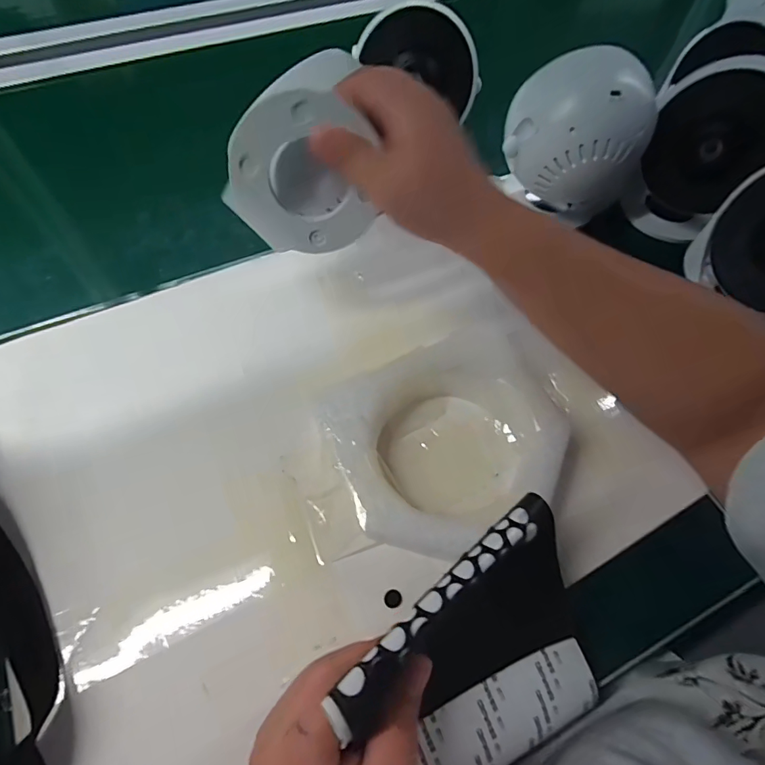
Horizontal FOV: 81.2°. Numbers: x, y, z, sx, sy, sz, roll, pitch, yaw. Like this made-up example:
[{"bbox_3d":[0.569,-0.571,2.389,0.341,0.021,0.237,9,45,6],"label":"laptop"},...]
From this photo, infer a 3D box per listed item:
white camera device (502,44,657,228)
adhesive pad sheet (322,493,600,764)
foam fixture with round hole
[{"bbox_3d":[0.167,-0.209,0.393,0.097,0.127,0.099,1,60,-2],"label":"white camera device"},{"bbox_3d":[0.047,0.144,0.216,0.132,0.128,0.025,-25,21,-28],"label":"adhesive pad sheet"},{"bbox_3d":[0.050,0.034,0.301,0.162,0.040,0.134,-22,63,-14],"label":"foam fixture with round hole"}]

